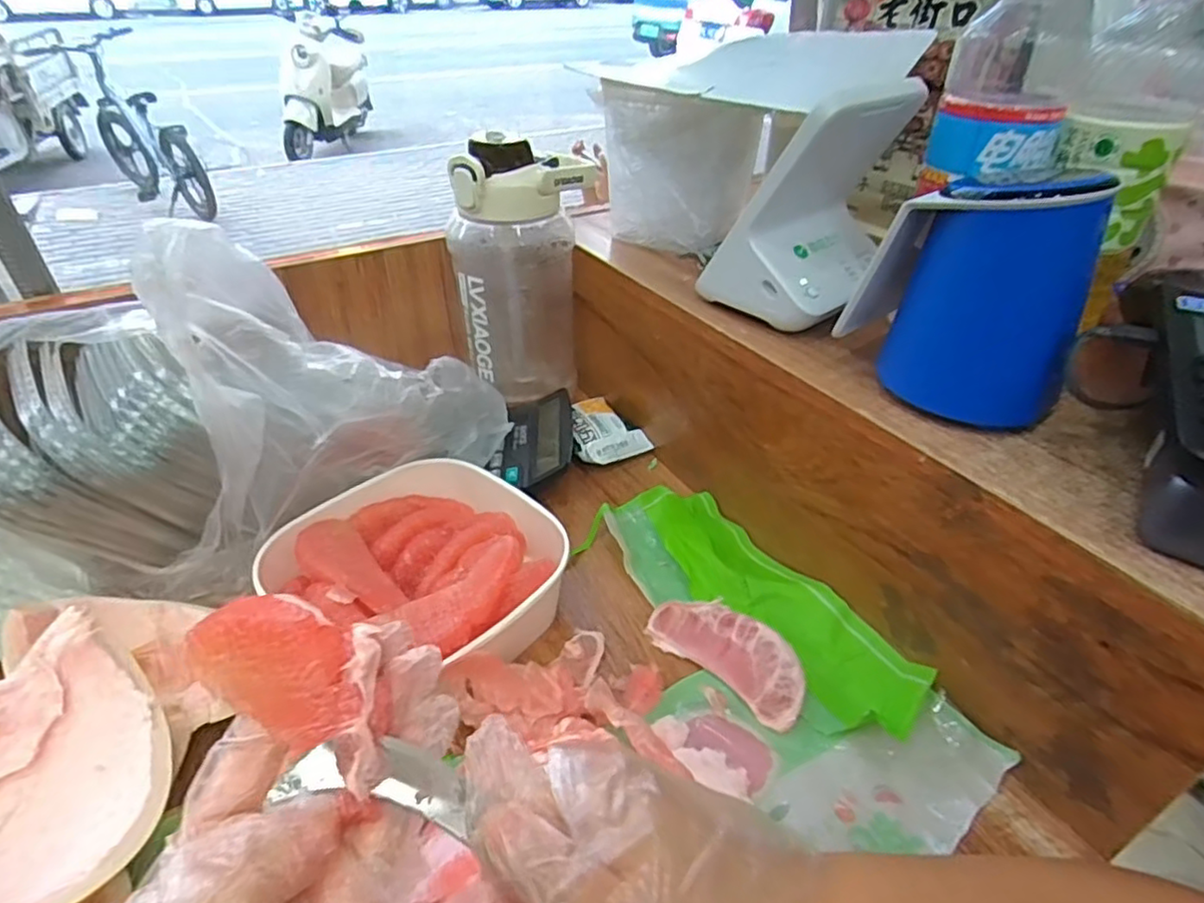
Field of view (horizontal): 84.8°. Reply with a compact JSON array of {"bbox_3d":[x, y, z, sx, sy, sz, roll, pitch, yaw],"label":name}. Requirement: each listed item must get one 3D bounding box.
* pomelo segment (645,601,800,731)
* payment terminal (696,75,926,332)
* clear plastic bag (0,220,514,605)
[{"bbox_3d":[0.074,0.118,0.394,0.101,0.025,0.039,26,43,30],"label":"pomelo segment"},{"bbox_3d":[0.134,-0.164,0.429,0.097,0.130,0.110,26,43,30],"label":"payment terminal"},{"bbox_3d":[-0.237,-0.029,0.413,0.353,0.189,0.135,-9,37,-13],"label":"clear plastic bag"}]

